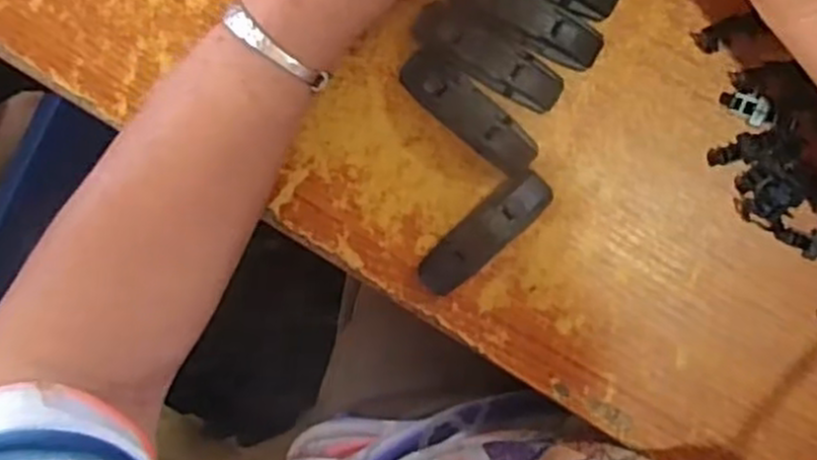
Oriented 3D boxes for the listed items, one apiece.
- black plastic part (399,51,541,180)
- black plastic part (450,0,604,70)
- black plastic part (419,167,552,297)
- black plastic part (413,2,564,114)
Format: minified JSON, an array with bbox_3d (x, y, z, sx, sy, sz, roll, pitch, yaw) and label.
[{"bbox_3d":[0.028,-0.055,0.367,0.074,0.018,0.022,42,100,1],"label":"black plastic part"},{"bbox_3d":[0.053,-0.097,0.358,0.073,0.019,0.023,29,99,3],"label":"black plastic part"},{"bbox_3d":[0.035,0.002,0.372,0.073,0.020,0.021,-44,90,10],"label":"black plastic part"},{"bbox_3d":[0.036,-0.079,0.362,0.074,0.018,0.021,31,100,3],"label":"black plastic part"}]

